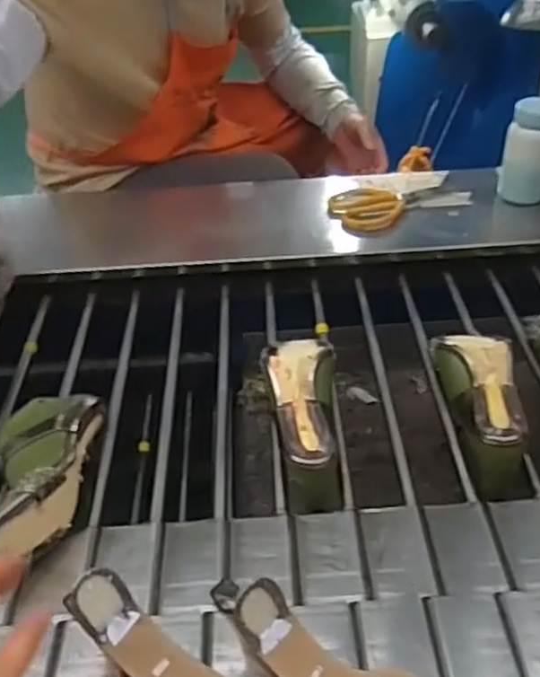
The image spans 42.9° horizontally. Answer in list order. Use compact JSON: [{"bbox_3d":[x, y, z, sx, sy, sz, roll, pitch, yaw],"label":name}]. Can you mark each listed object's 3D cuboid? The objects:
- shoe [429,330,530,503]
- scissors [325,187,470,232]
[{"bbox_3d":[0.233,0.069,0.728,0.068,0.068,0.192,-4,53,-4],"label":"shoe"},{"bbox_3d":[0.187,-0.213,1.054,0.208,0.019,0.125,-19,42,-20],"label":"scissors"}]

